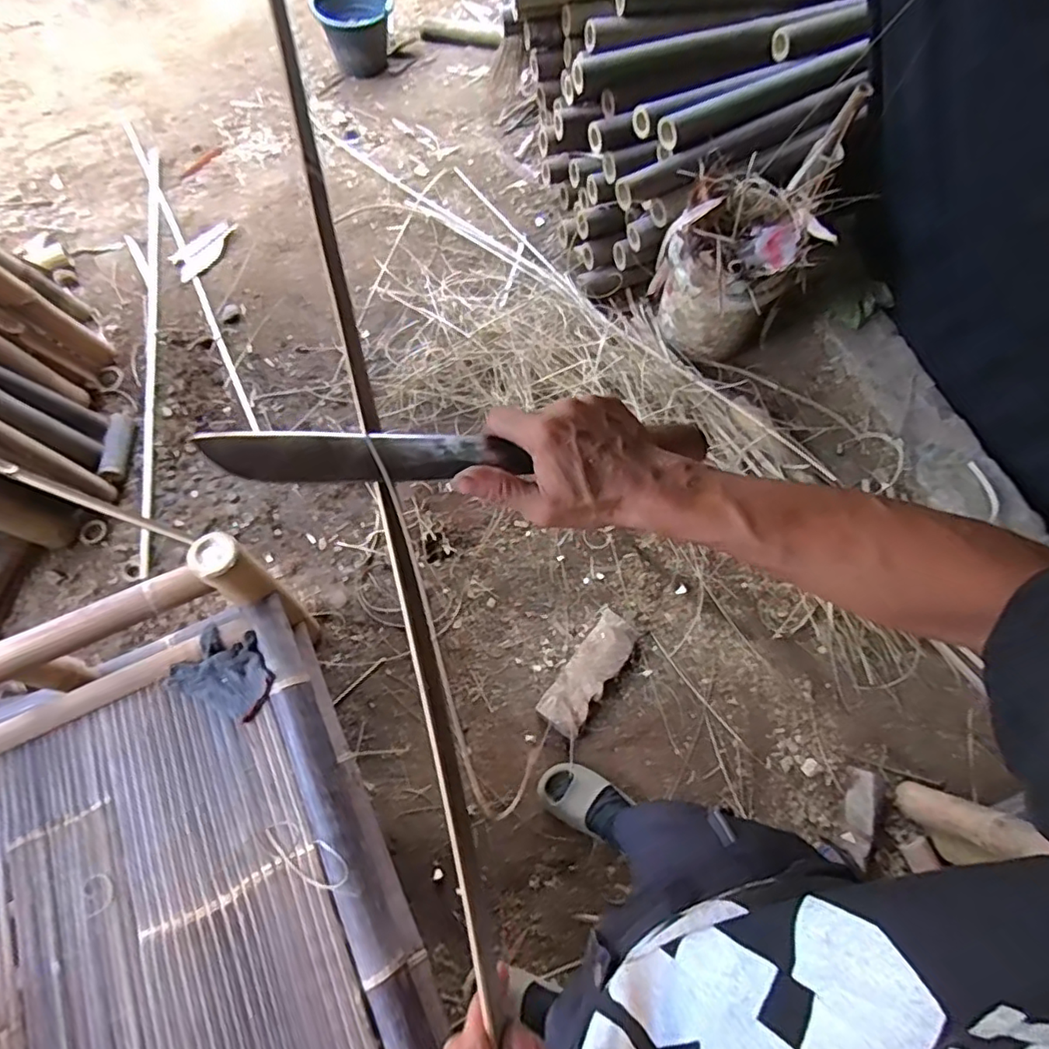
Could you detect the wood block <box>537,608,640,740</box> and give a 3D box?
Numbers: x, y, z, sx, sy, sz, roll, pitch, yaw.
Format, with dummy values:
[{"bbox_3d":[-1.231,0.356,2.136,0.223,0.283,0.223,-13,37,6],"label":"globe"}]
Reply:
[{"bbox_3d":[0.149,0.337,1.384,0.110,0.056,0.295,34,71,11],"label":"wood block"}]

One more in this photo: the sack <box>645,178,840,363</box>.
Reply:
[{"bbox_3d":[0.510,-0.634,1.557,0.256,0.366,0.304,-35,72,-16],"label":"sack"}]

